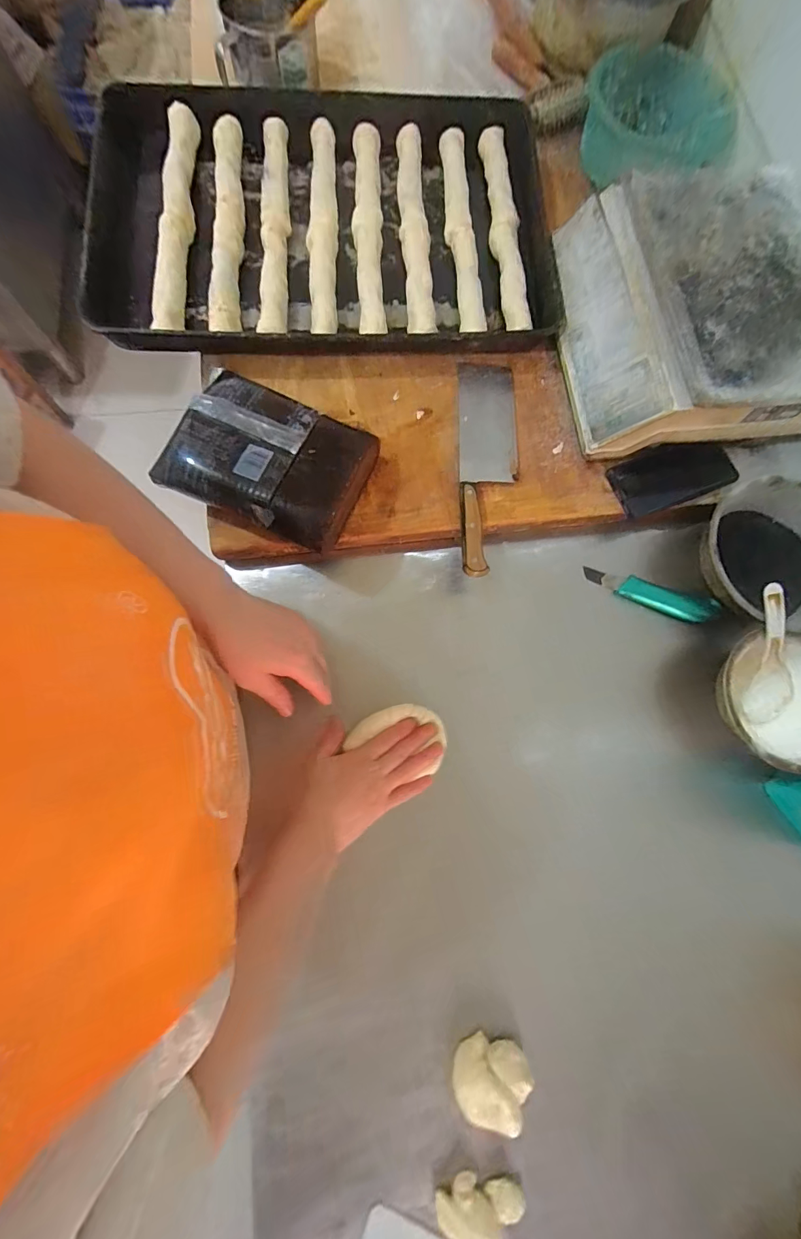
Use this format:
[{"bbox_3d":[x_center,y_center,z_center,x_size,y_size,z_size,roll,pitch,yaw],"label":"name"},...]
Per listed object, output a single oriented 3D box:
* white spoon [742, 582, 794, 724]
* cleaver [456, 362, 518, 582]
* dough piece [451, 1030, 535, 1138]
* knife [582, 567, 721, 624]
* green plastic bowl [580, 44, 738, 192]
[{"bbox_3d":[0.439,0.042,0.506,0.045,0.024,0.170,-11,109,-3],"label":"white spoon"},{"bbox_3d":[0.112,-0.198,0.533,0.076,0.033,0.299,2,78,-3],"label":"cleaver"},{"bbox_3d":[0.089,0.460,0.420,0.072,0.038,0.067,10,78,-1],"label":"dough piece"},{"bbox_3d":[0.315,-0.030,0.545,0.159,0.022,0.034,18,78,0],"label":"knife"},{"bbox_3d":[0.384,-0.765,0.649,0.205,0.077,0.199,15,78,0],"label":"green plastic bowl"}]

